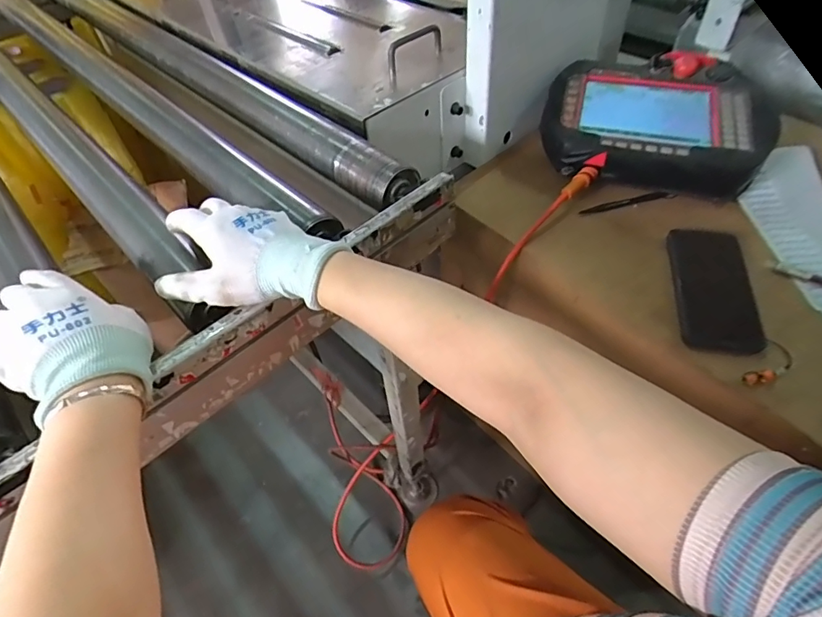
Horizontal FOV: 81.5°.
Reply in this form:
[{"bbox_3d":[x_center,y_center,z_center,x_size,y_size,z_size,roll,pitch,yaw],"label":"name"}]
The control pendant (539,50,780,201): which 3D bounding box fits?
[{"bbox_3d":[0.318,-0.255,0.641,0.271,0.089,0.209,14,53,15],"label":"control pendant"}]

